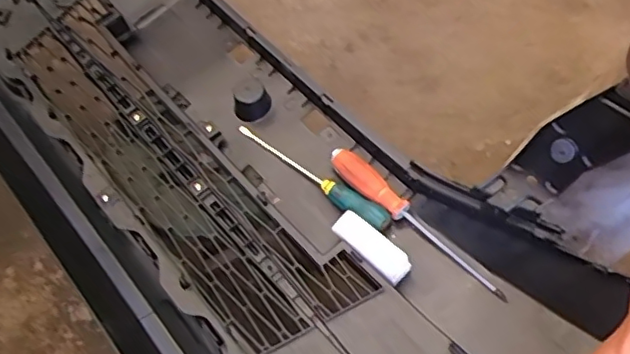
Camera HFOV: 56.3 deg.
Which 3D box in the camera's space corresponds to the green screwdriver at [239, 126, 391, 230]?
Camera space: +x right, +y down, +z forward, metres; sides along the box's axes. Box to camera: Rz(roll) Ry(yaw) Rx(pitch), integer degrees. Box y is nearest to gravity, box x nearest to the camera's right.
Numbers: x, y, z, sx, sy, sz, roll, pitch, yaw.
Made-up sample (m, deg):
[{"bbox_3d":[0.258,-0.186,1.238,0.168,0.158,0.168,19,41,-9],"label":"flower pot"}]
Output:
[{"bbox_3d":[-0.006,-0.008,0.727,0.231,0.022,0.028,37,66,21],"label":"green screwdriver"}]

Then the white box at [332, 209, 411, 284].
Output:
[{"bbox_3d":[0.062,0.077,0.658,0.036,0.020,0.097,-38,65,-20],"label":"white box"}]

